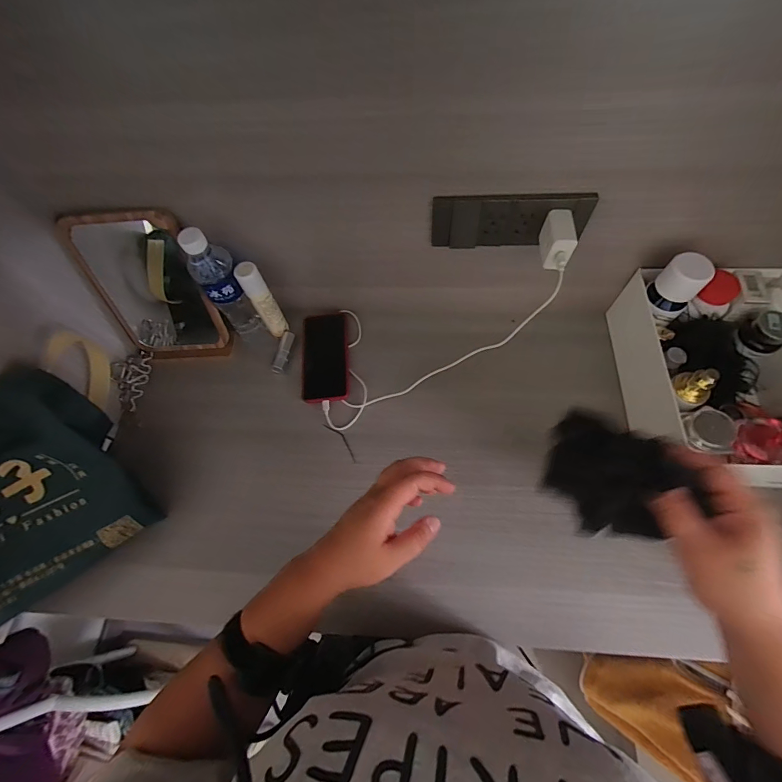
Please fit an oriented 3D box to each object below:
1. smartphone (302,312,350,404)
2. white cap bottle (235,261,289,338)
[{"bbox_3d":[-0.111,-0.060,0.666,0.077,0.010,0.164,-4,66,1],"label":"smartphone"},{"bbox_3d":[-0.204,-0.142,0.628,0.033,0.160,0.032,-29,68,-9],"label":"white cap bottle"}]

